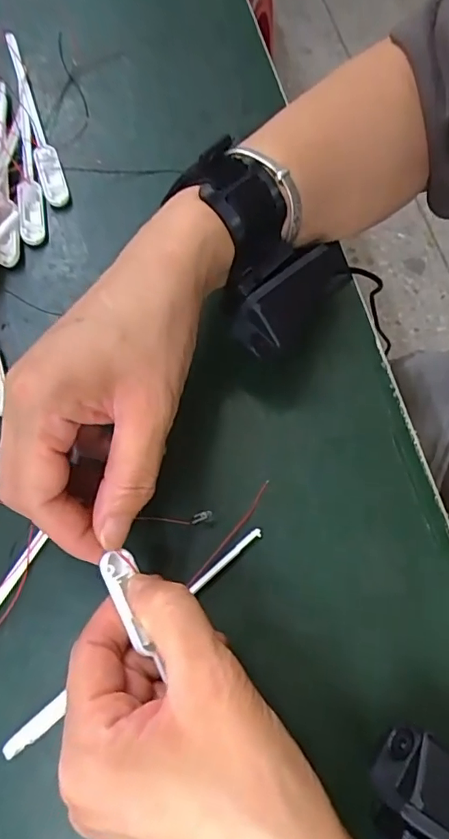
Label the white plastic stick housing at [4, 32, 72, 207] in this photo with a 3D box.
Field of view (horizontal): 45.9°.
[{"bbox_3d":[-0.126,-0.202,0.353,0.015,0.011,0.144,-17,71,-4],"label":"white plastic stick housing"}]

